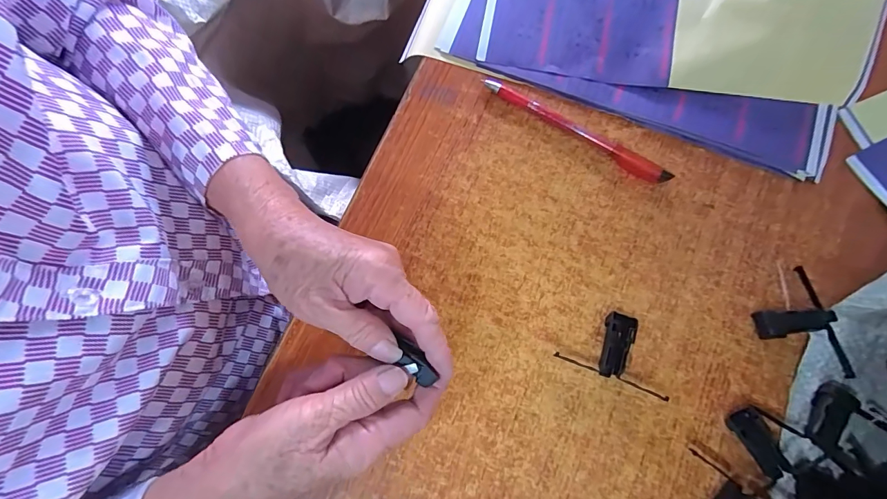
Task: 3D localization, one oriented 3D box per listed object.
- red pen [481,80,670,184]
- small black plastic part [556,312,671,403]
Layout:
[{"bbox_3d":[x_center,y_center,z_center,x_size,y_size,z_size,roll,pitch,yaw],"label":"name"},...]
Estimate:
[{"bbox_3d":[0.112,-0.103,0.345,0.174,0.009,0.016,30,80,7],"label":"red pen"},{"bbox_3d":[0.133,0.074,0.308,0.079,0.014,0.049,21,79,5],"label":"small black plastic part"}]

